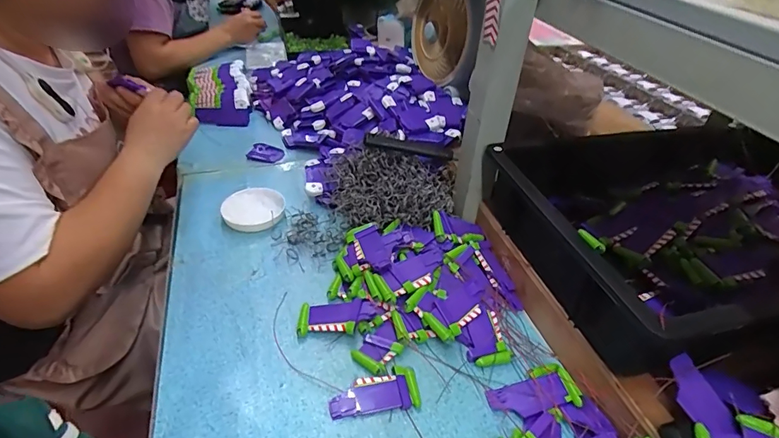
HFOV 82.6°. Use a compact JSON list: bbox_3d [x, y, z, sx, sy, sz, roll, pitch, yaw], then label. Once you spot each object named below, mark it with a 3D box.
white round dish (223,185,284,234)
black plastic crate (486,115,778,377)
[{"bbox_3d":[-0.205,-0.021,0.677,0.090,0.023,0.101,0,37,-6],"label":"white round dish"},{"bbox_3d":[0.366,0.008,0.525,0.435,0.094,0.304,-7,39,-14],"label":"black plastic crate"}]

